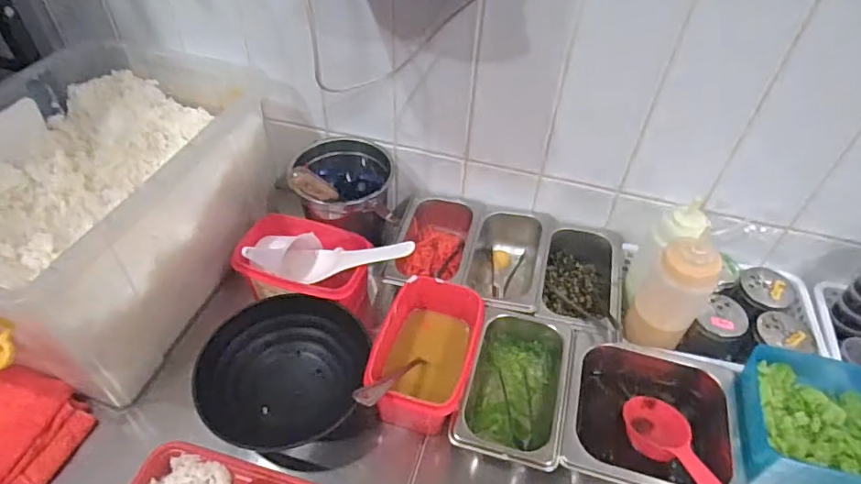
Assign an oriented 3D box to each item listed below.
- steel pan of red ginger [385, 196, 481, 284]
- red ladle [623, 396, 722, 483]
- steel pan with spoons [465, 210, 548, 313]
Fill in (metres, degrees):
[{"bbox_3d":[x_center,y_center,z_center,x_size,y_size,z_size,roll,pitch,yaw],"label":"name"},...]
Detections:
[{"bbox_3d":[0.007,0.007,0.722,0.098,0.073,0.170,11,47,7],"label":"steel pan of red ginger"},{"bbox_3d":[0.254,0.218,0.538,0.055,0.036,0.157,-9,24,-11],"label":"red ladle"},{"bbox_3d":[0.101,0.029,0.717,0.090,0.074,0.184,11,47,6],"label":"steel pan with spoons"}]

